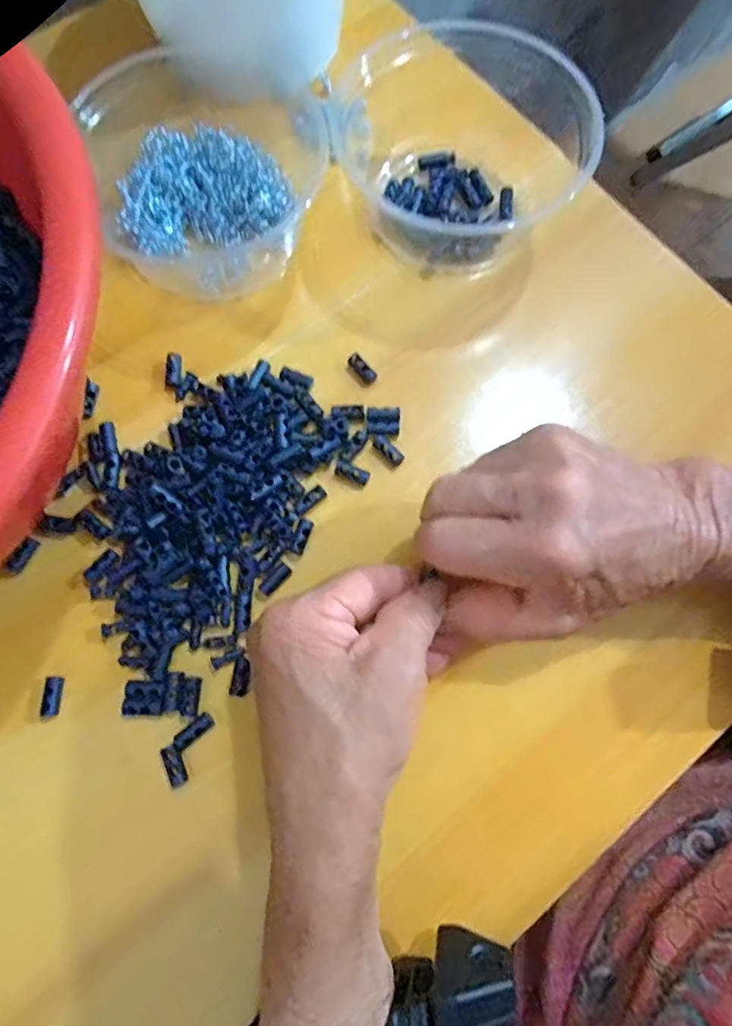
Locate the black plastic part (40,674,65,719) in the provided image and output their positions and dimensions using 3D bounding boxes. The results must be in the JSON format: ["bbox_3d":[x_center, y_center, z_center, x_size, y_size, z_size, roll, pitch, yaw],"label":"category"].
[{"bbox_3d":[-0.148,0.087,0.256,0.007,0.005,0.019,4,75,0],"label":"black plastic part"}]

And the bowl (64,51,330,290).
[{"bbox_3d":[-0.096,-0.192,0.311,0.127,0.041,0.122,0,75,-1],"label":"bowl"}]

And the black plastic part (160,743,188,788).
[{"bbox_3d":[-0.089,0.117,0.251,0.008,0.004,0.018,-21,77,-6],"label":"black plastic part"}]

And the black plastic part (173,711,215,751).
[{"bbox_3d":[-0.081,0.103,0.255,0.019,0.004,0.007,-37,78,-23],"label":"black plastic part"}]

